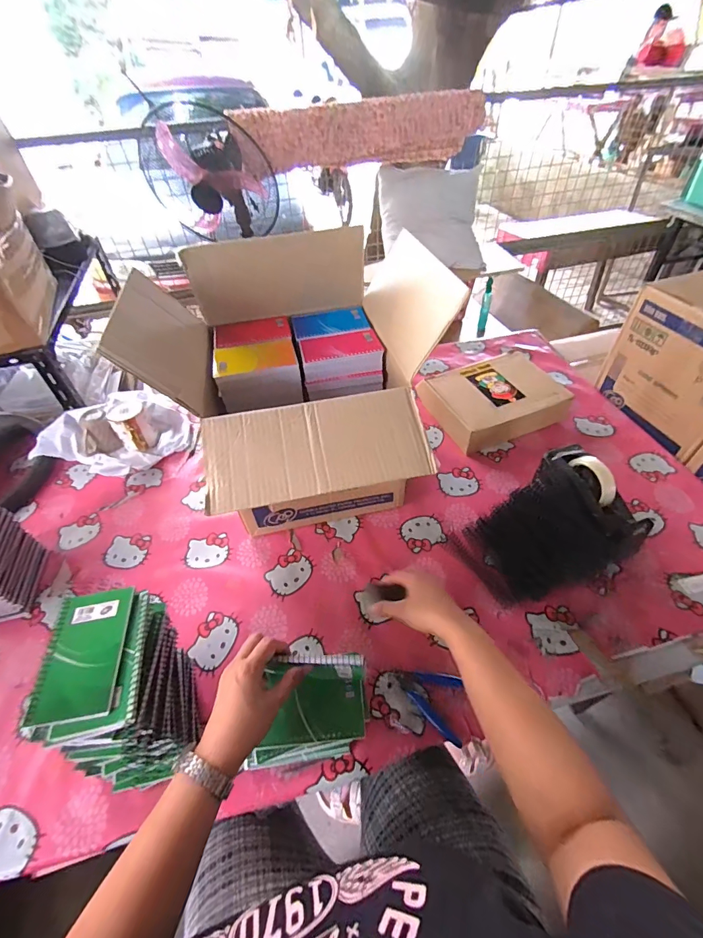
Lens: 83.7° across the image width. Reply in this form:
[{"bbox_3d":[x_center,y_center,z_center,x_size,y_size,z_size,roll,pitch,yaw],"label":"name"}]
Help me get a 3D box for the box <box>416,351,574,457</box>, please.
[{"bbox_3d":[0.325,-0.161,0.918,0.270,0.081,0.240,-18,50,-12],"label":"box"}]

